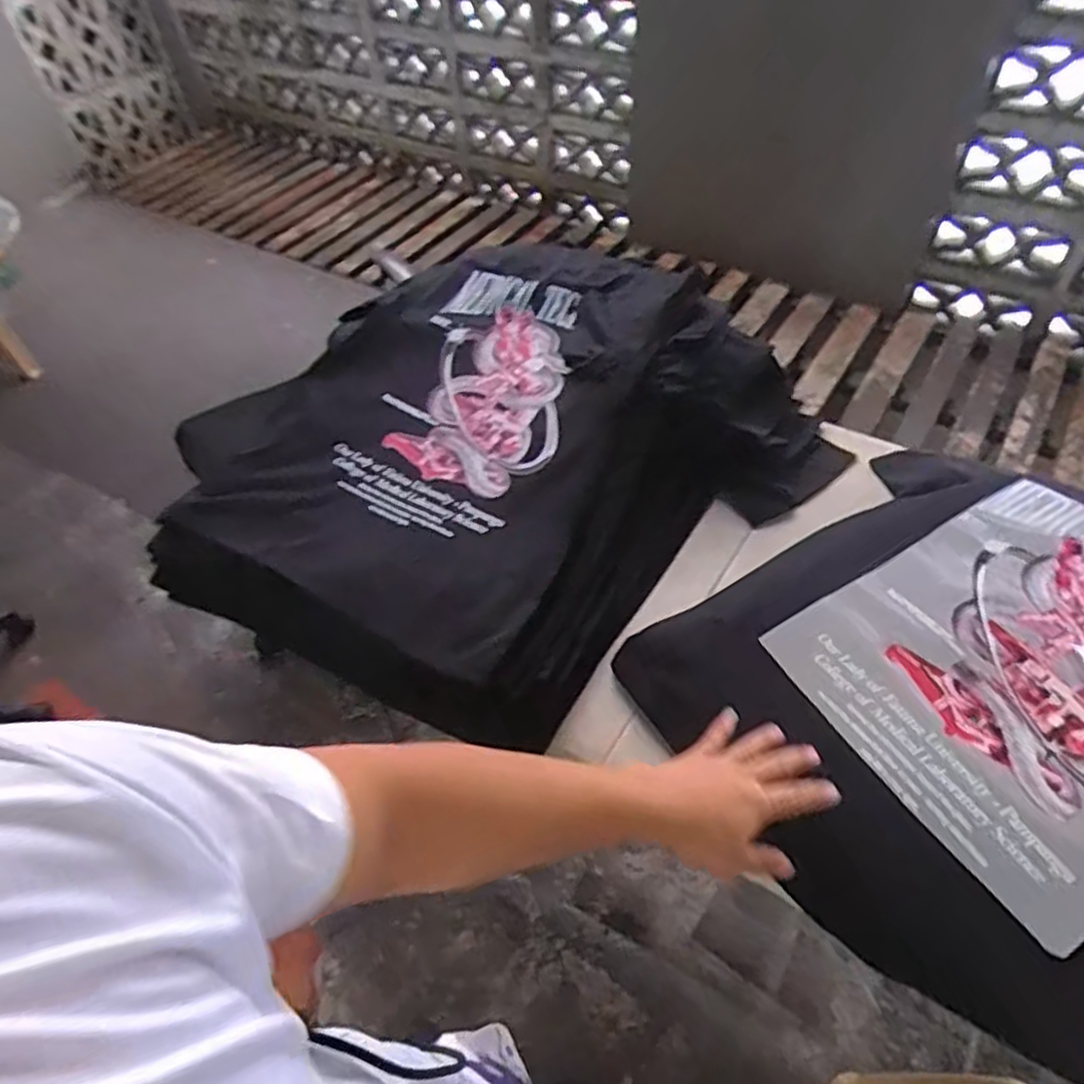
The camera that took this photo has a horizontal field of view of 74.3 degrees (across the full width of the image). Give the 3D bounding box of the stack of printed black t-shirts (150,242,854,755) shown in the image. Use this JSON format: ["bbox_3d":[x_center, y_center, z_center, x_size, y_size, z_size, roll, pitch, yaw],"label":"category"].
[{"bbox_3d":[-0.046,-0.116,0.903,0.674,0.155,0.651,22,55,21],"label":"stack of printed black t-shirts"}]

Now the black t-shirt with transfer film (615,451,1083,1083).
[{"bbox_3d":[0.473,0.131,0.728,0.613,0.068,0.513,-31,55,-20],"label":"black t-shirt with transfer film"}]

